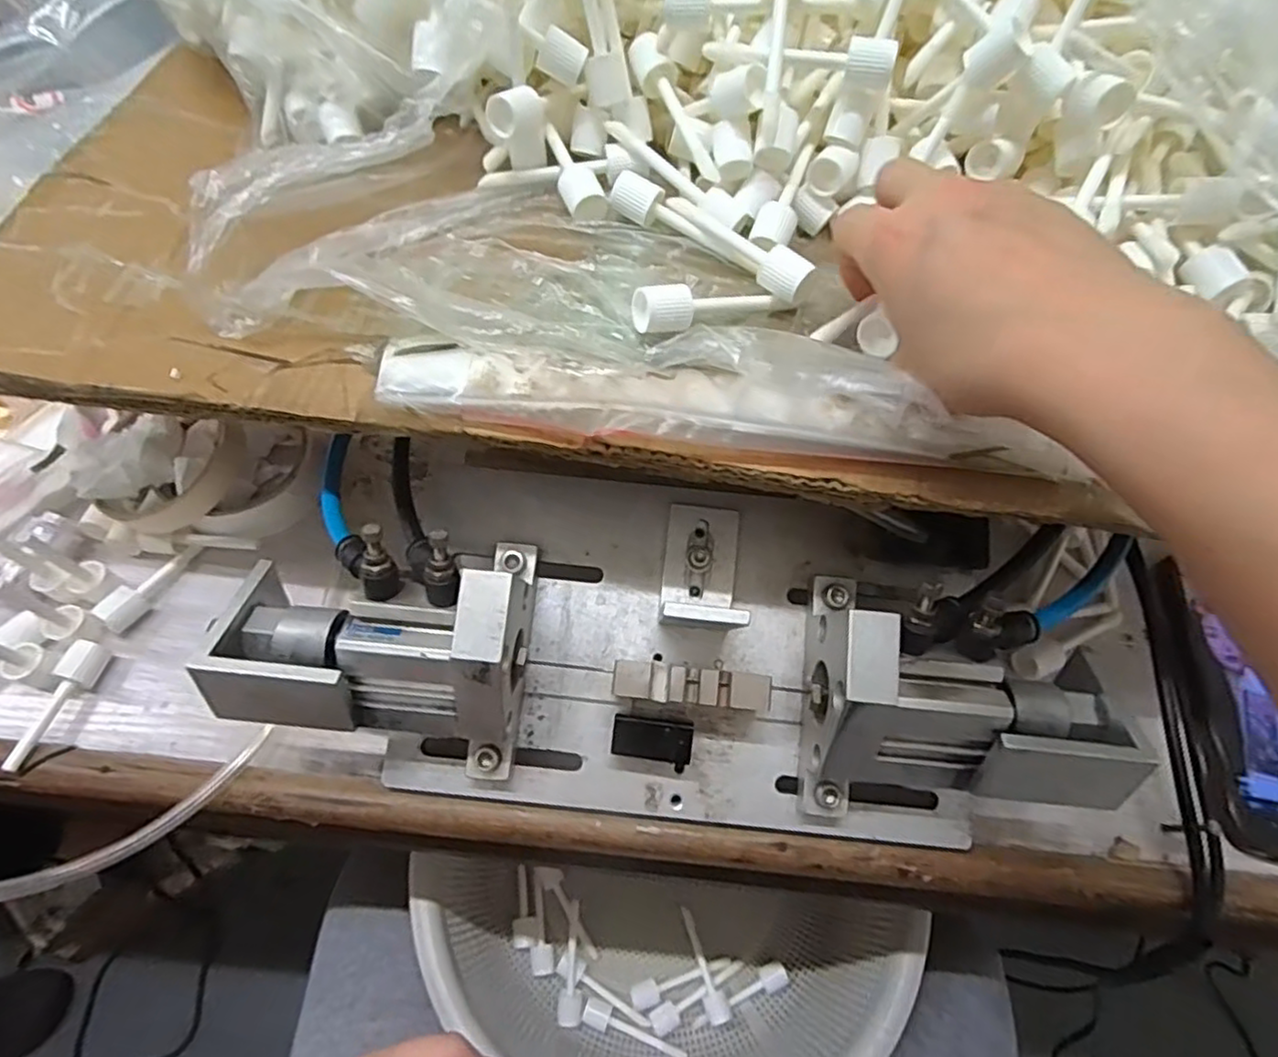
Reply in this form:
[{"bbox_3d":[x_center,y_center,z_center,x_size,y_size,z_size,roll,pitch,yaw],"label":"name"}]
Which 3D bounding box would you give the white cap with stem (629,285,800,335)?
[{"bbox_3d":[0.033,-0.095,0.283,0.071,0.017,0.017,-12,62,-23],"label":"white cap with stem"}]

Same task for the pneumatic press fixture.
[{"bbox_3d":[0.022,0.056,0.311,0.387,0.102,0.155,10,62,3],"label":"pneumatic press fixture"}]

